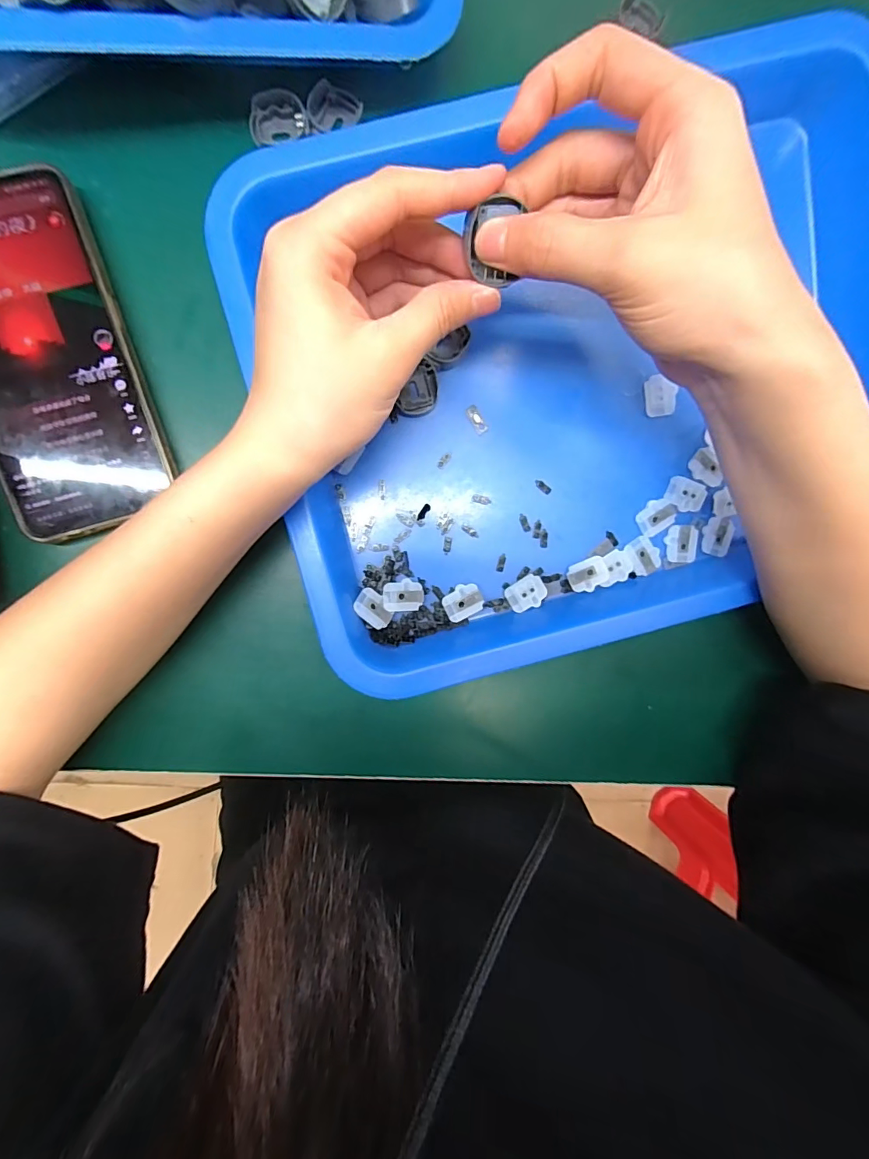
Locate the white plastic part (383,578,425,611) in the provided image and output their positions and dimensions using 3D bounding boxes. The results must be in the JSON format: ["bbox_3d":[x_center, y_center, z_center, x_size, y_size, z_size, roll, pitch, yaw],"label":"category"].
[{"bbox_3d":[-0.017,0.009,0.255,0.022,0.007,0.017,-4,94,-7],"label":"white plastic part"}]

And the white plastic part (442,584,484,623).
[{"bbox_3d":[0.015,0.012,0.259,0.021,0.007,0.017,-28,96,-5],"label":"white plastic part"}]

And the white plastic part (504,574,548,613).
[{"bbox_3d":[0.051,0.008,0.261,0.022,0.006,0.017,-30,96,-4],"label":"white plastic part"}]

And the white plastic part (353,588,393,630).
[{"bbox_3d":[-0.033,0.016,0.250,0.022,0.005,0.016,45,63,-12],"label":"white plastic part"}]

